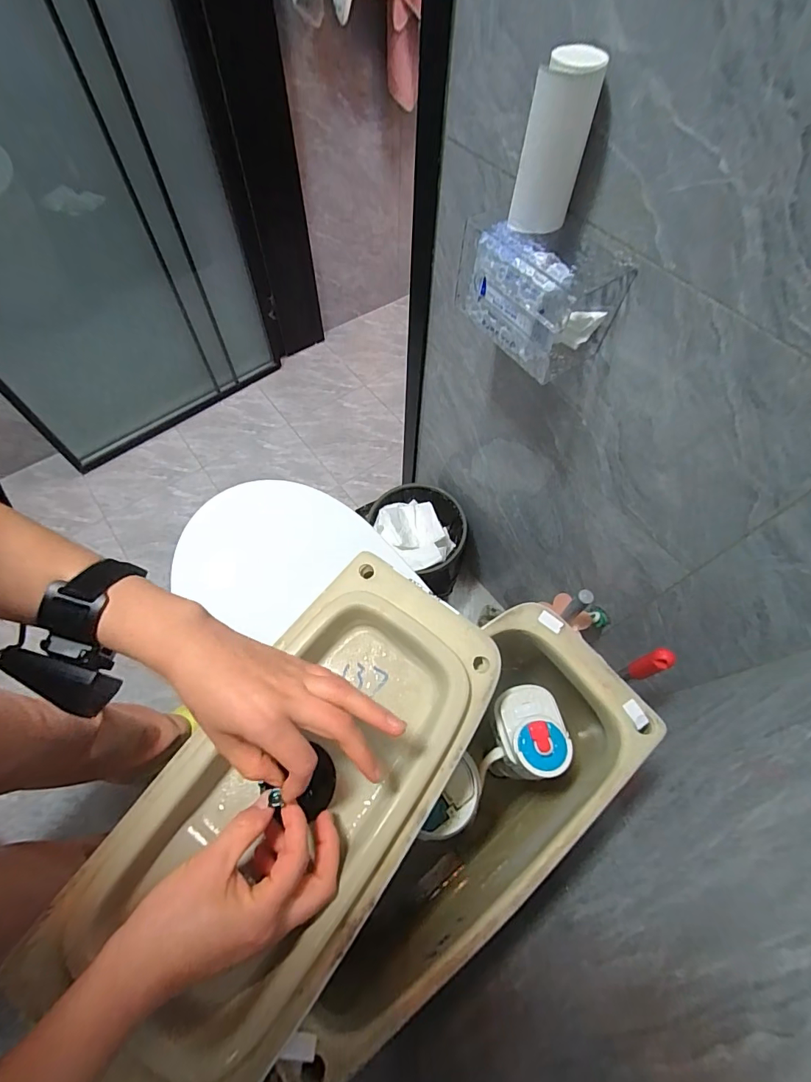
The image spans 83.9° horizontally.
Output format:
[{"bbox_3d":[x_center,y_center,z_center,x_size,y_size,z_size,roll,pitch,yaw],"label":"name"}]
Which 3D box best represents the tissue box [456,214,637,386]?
[{"bbox_3d":[0.150,-0.293,0.532,0.095,0.113,0.173,-33,67,-18],"label":"tissue box"}]

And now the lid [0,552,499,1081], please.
[{"bbox_3d":[-0.083,0.193,0.349,0.186,0.036,0.379,34,65,16],"label":"lid"}]

